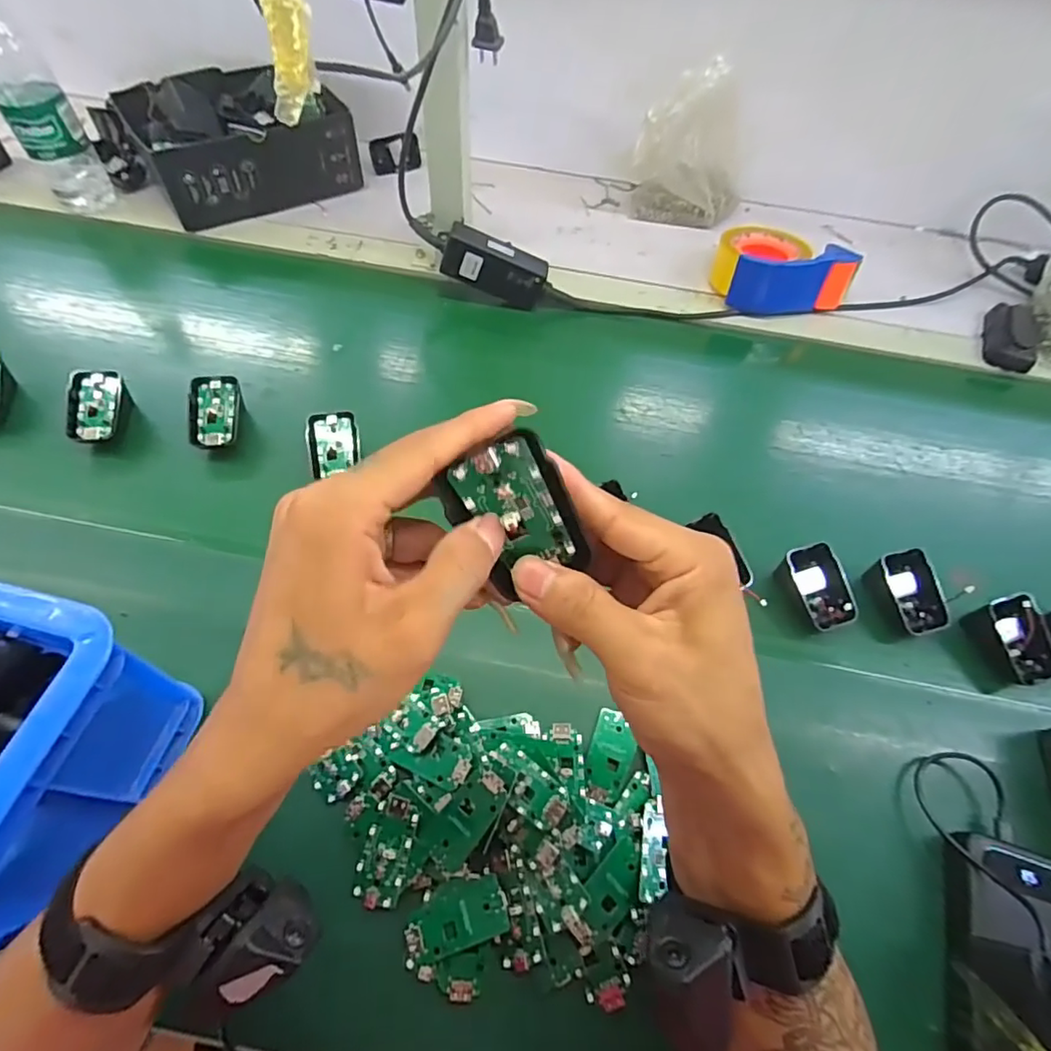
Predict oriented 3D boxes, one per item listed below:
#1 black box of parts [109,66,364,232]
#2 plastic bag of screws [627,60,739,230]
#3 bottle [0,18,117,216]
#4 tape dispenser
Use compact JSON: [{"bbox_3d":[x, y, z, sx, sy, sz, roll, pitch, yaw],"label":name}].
[{"bbox_3d":[-0.361,-0.499,0.732,0.232,0.089,0.180,-27,65,-19],"label":"black box of parts"},{"bbox_3d":[0.213,-0.476,0.720,0.143,0.164,0.085,15,59,5],"label":"plastic bag of screws"},{"bbox_3d":[-0.549,-0.475,0.624,0.067,0.211,0.064,-30,66,-20],"label":"bottle"},{"bbox_3d":[0.301,-0.312,0.683,0.139,0.070,0.109,-2,59,-6],"label":"tape dispenser"}]

